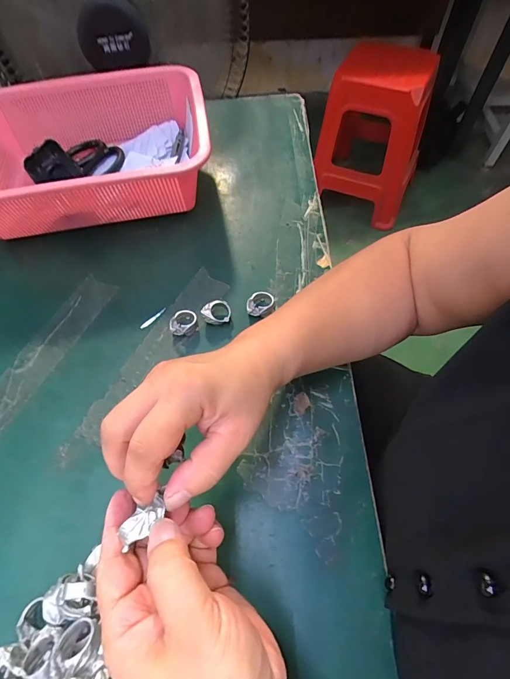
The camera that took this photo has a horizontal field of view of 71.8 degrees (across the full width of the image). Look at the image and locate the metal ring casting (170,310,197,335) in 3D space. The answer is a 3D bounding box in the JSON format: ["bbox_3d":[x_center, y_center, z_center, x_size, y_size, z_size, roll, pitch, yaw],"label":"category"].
[{"bbox_3d":[-0.071,-0.016,0.351,0.028,0.015,0.021,-20,61,-8],"label":"metal ring casting"}]

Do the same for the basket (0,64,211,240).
[{"bbox_3d":[-0.210,-0.228,0.444,0.303,0.091,0.219,-11,60,-4],"label":"basket"}]

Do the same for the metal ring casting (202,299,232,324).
[{"bbox_3d":[-0.038,-0.026,0.352,0.027,0.018,0.021,-4,60,1],"label":"metal ring casting"}]

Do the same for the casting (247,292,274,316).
[{"bbox_3d":[0.006,-0.036,0.357,0.025,0.013,0.026,5,60,6],"label":"casting"}]

